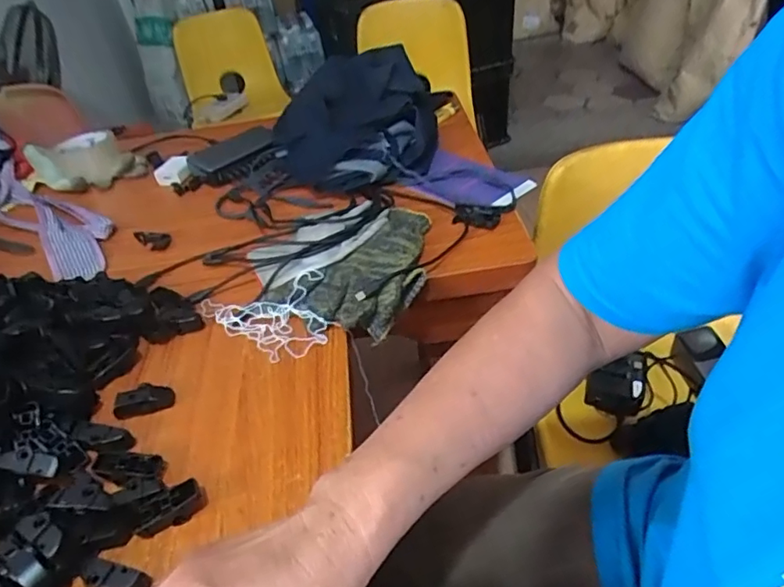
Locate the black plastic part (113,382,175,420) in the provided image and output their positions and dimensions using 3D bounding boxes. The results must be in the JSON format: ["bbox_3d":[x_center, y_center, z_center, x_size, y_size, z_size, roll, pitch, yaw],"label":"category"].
[{"bbox_3d":[-0.204,0.087,0.450,0.046,0.016,0.020,-16,40,-10],"label":"black plastic part"}]

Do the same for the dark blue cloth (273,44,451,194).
[{"bbox_3d":[-0.052,-0.262,0.781,0.227,0.077,0.329,1,40,11],"label":"dark blue cloth"}]

